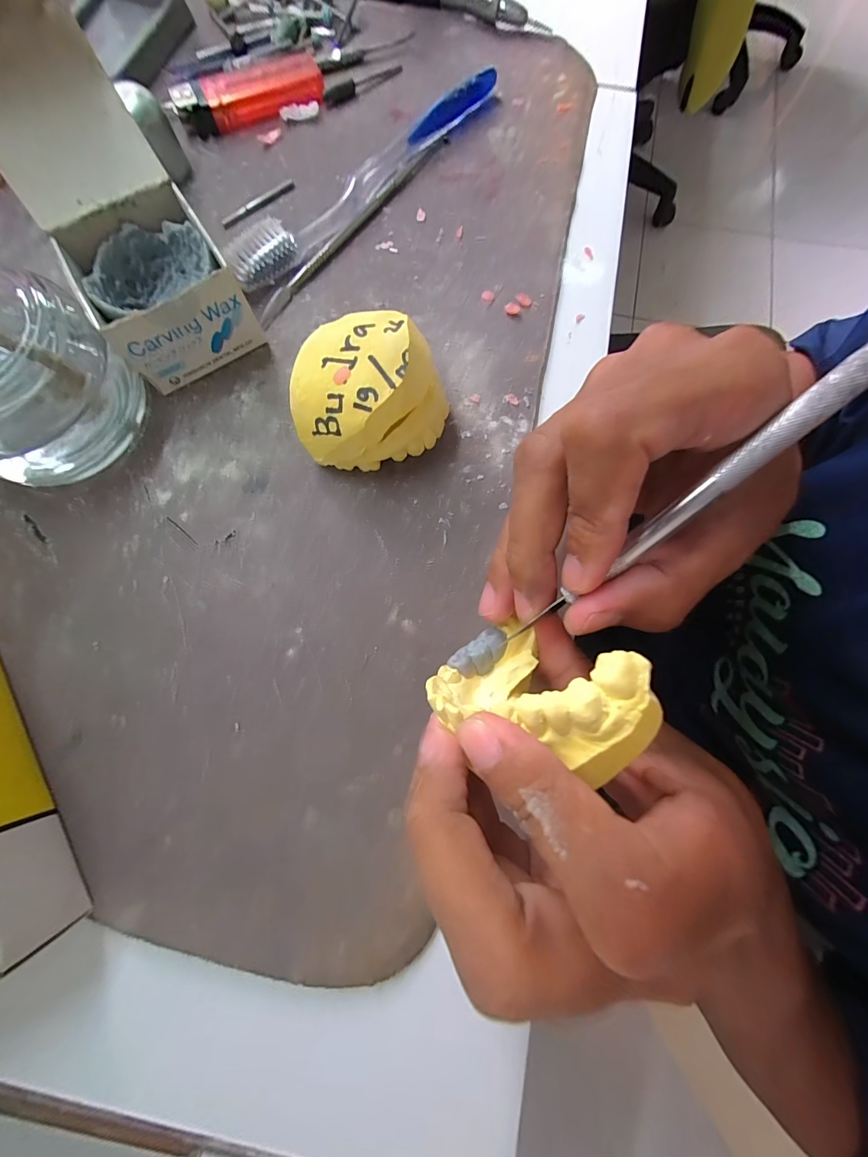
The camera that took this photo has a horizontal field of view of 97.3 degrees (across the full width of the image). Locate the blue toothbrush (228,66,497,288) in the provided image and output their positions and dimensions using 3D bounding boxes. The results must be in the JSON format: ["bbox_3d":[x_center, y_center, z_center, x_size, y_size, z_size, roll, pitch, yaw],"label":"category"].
[{"bbox_3d":[-0.031,-0.207,0.195,0.019,0.012,0.183,43,80,7],"label":"blue toothbrush"}]

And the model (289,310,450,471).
[{"bbox_3d":[-0.029,-0.073,0.154,0.057,0.036,0.053,0,78,-1],"label":"model"}]

